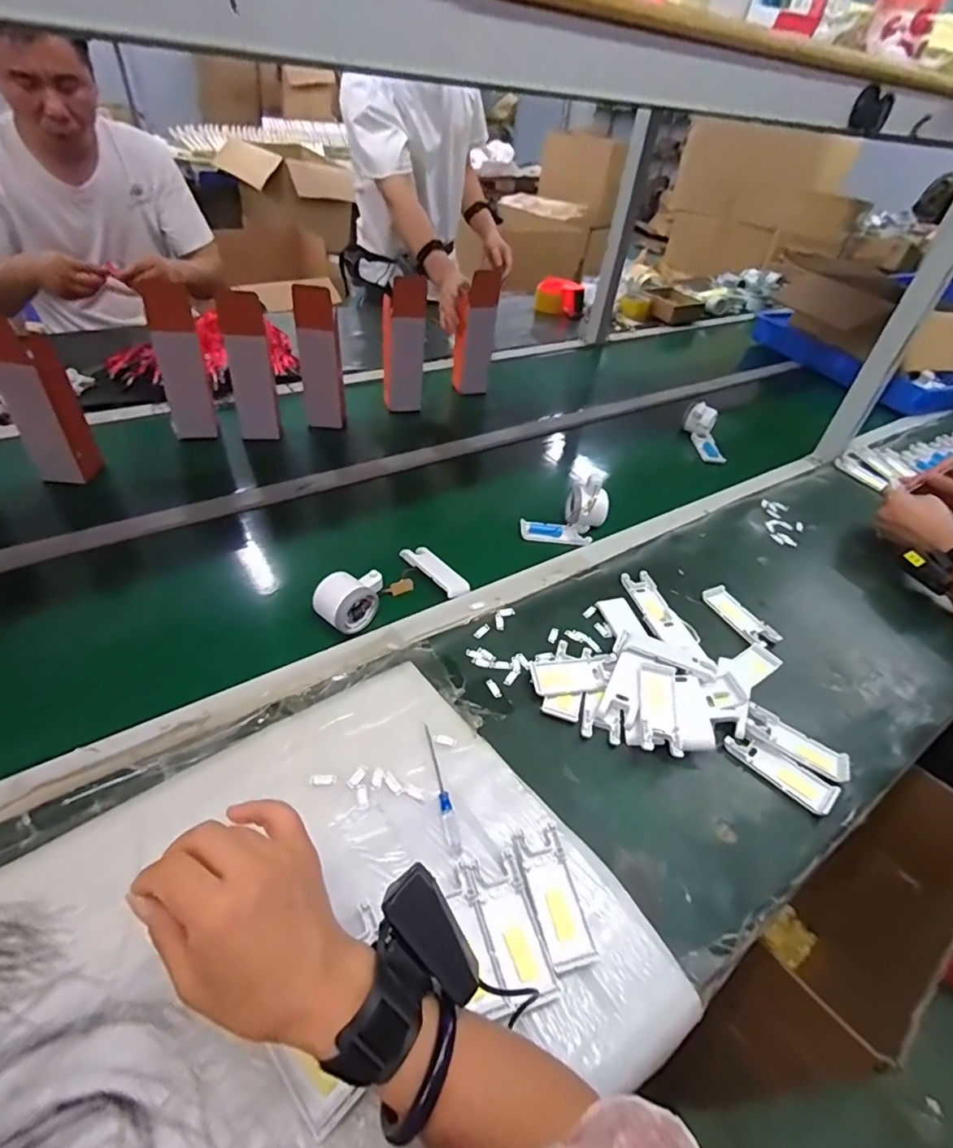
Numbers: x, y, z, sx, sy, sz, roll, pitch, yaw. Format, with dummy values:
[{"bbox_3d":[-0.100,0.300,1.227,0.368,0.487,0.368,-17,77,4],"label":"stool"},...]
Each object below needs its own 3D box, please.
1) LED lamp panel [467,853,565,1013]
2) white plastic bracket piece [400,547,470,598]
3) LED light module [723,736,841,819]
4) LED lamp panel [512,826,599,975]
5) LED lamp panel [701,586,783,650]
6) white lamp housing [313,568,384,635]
[{"bbox_3d":[0.028,0.273,0.418,0.040,0.007,0.101,-4,42,-22],"label":"LED lamp panel"},{"bbox_3d":[-0.053,-0.005,0.712,0.101,0.017,0.040,36,50,29],"label":"white plastic bracket piece"},{"bbox_3d":[0.312,0.199,0.552,0.040,0.012,0.103,-28,52,-31],"label":"LED light module"},{"bbox_3d":[0.063,0.261,0.438,0.040,0.008,0.099,-8,44,-14],"label":"LED lamp panel"},{"bbox_3d":[0.351,0.056,0.719,0.044,0.008,0.110,-14,46,-20],"label":"LED lamp panel"},{"bbox_3d":[-0.148,0.028,0.635,0.049,0.052,0.087,31,48,25],"label":"white lamp housing"}]

